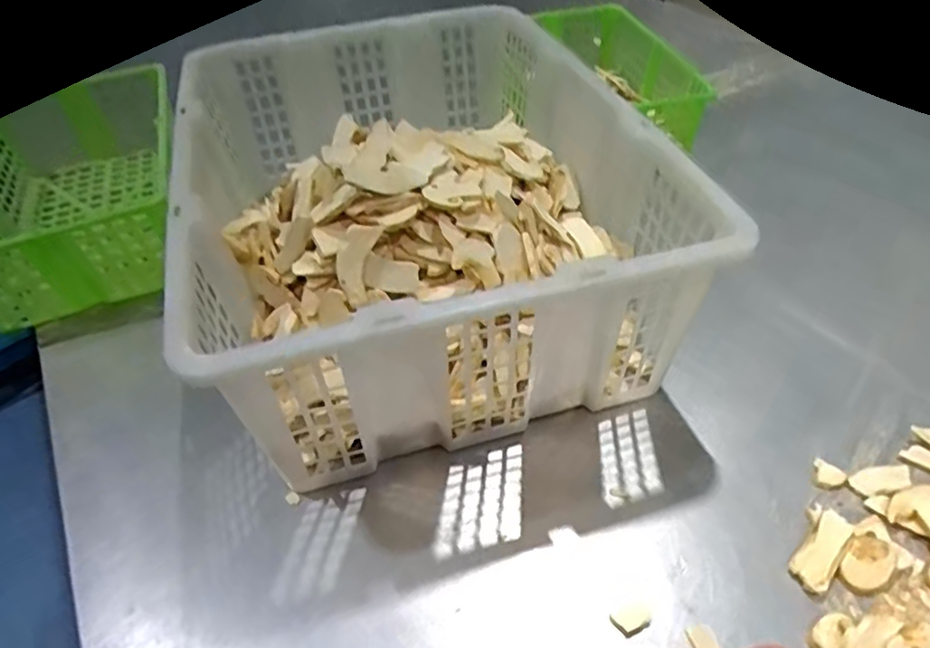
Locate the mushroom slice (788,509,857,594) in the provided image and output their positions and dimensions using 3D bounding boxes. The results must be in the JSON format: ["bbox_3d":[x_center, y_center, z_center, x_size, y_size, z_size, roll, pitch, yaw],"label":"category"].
[{"bbox_3d":[0.222,0.141,0.388,0.022,0.012,0.055,32,55,31],"label":"mushroom slice"}]

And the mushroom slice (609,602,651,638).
[{"bbox_3d":[0.099,0.174,0.369,0.022,0.004,0.016,-23,47,-18],"label":"mushroom slice"}]

